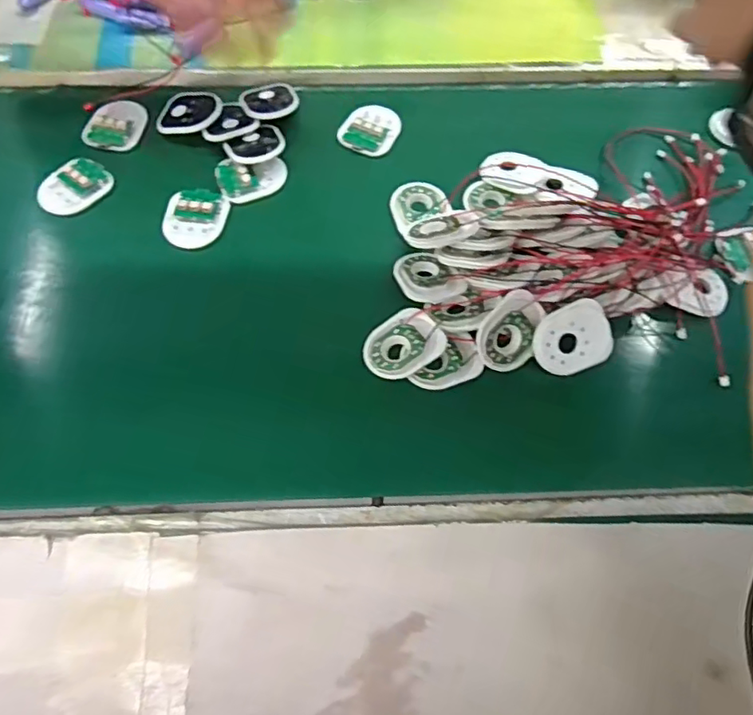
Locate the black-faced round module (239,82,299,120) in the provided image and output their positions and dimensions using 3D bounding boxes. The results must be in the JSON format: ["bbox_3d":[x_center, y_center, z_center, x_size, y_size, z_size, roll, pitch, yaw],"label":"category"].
[{"bbox_3d":[-0.099,-0.239,0.535,0.051,0.004,0.052,1,65,-3],"label":"black-faced round module"}]

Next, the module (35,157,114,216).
[{"bbox_3d":[-0.255,-0.145,0.493,0.059,0.012,0.039,-41,73,-20],"label":"module"}]

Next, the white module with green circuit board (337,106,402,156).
[{"bbox_3d":[-0.004,-0.209,0.534,0.047,0.008,0.057,29,66,10],"label":"white module with green circuit board"}]

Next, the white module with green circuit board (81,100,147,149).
[{"bbox_3d":[-0.235,-0.212,0.528,0.047,0.007,0.058,17,65,5],"label":"white module with green circuit board"}]

